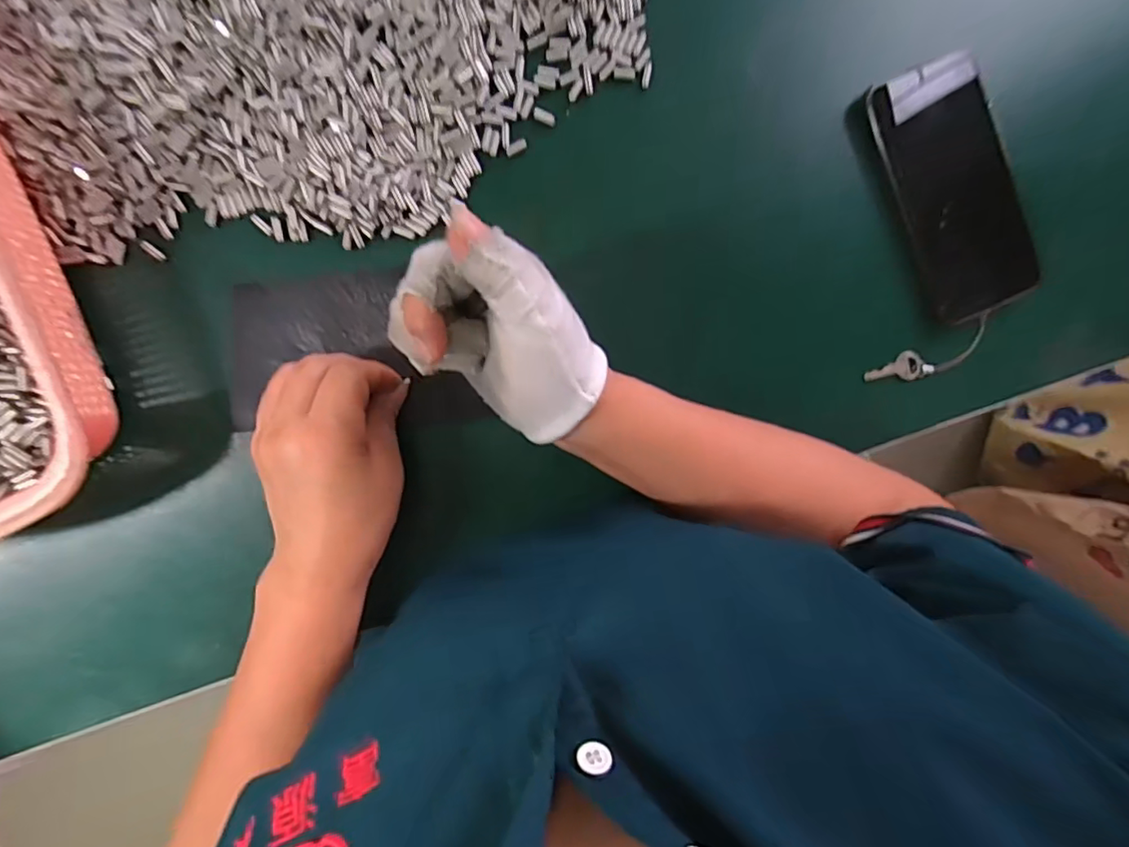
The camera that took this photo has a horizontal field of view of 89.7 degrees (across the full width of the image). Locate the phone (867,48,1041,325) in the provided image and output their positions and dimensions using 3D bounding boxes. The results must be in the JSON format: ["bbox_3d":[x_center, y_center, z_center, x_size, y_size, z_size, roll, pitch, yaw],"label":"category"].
[{"bbox_3d":[0.247,-0.147,0.355,0.068,0.015,0.155,-26,97,-3],"label":"phone"}]

